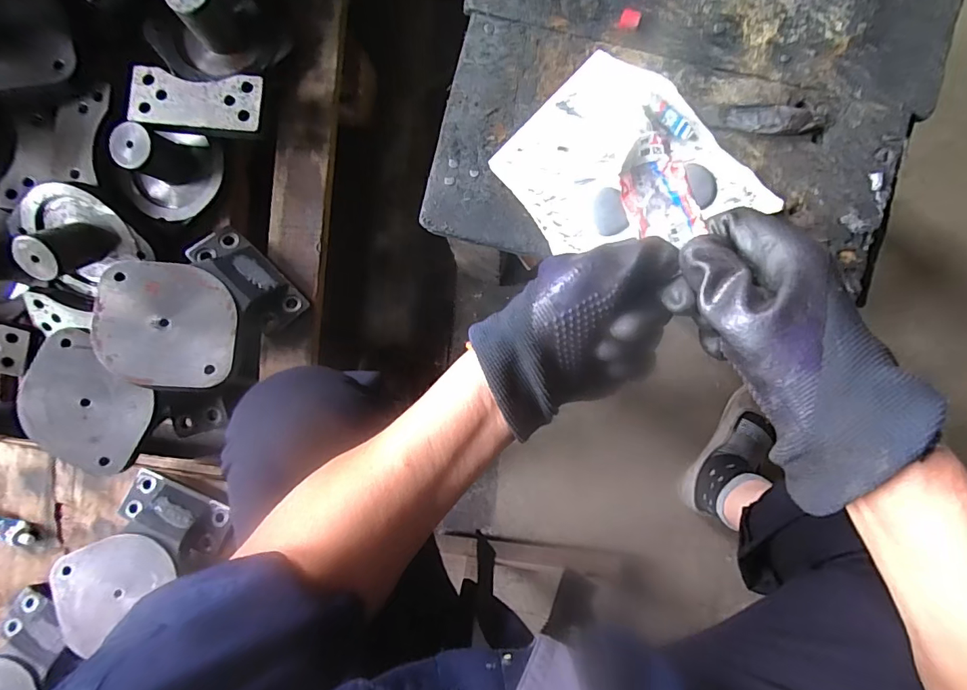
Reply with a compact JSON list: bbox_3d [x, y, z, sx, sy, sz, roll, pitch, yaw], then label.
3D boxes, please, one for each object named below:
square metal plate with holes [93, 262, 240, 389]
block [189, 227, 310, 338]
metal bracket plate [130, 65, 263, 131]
[{"bbox_3d":[-0.307,-0.021,0.446,0.117,0.010,0.121,6,74,-14],"label":"square metal plate with holes"},{"bbox_3d":[-0.269,-0.078,0.510,0.135,0.074,0.037,41,132,7],"label":"block"},{"bbox_3d":[-0.296,-0.255,0.473,0.122,0.010,0.058,2,92,-6],"label":"metal bracket plate"}]

